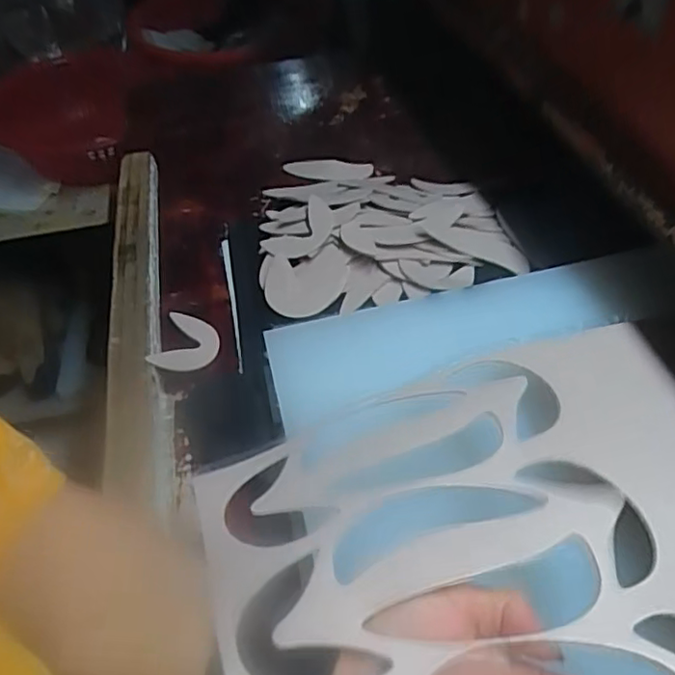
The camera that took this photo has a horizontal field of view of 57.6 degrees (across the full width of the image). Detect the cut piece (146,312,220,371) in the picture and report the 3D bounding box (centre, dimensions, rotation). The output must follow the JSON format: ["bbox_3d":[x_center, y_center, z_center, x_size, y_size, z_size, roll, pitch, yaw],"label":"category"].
[{"bbox_3d":[-0.120,0.005,0.494,0.046,0.007,0.064,16,35,-6],"label":"cut piece"}]

